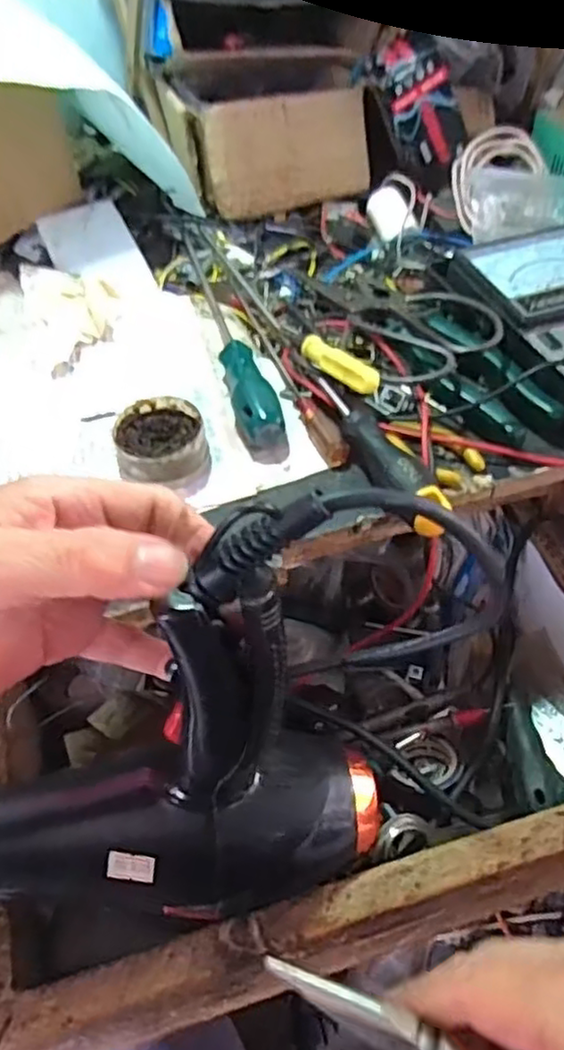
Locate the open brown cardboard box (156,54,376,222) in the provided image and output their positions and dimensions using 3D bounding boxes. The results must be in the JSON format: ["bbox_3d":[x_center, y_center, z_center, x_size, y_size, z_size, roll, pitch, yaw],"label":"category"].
[{"bbox_3d":[-0.017,-0.354,0.635,0.171,0.105,0.155,-8,48,-7],"label":"open brown cardboard box"}]

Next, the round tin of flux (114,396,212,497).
[{"bbox_3d":[-0.073,-0.050,0.422,0.055,0.024,0.059,0,48,0],"label":"round tin of flux"}]

